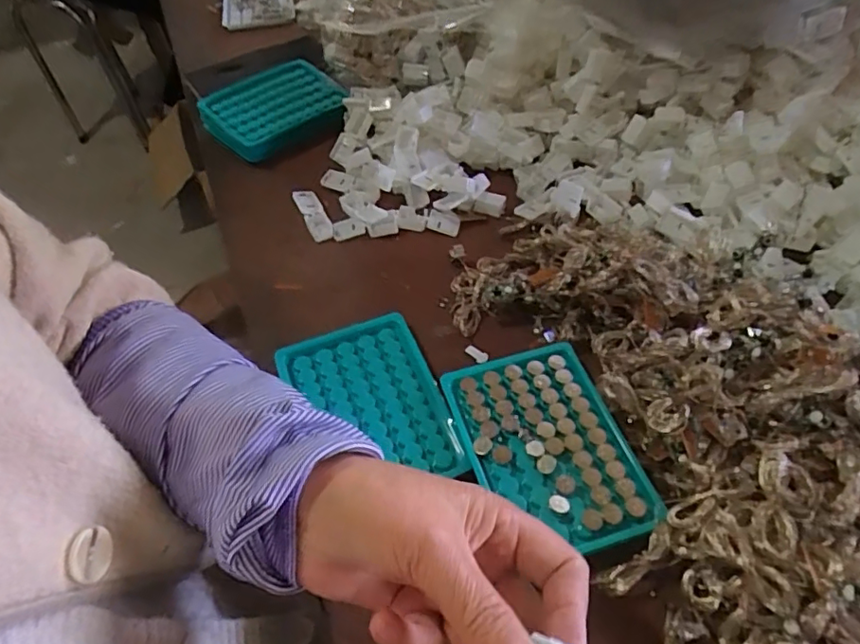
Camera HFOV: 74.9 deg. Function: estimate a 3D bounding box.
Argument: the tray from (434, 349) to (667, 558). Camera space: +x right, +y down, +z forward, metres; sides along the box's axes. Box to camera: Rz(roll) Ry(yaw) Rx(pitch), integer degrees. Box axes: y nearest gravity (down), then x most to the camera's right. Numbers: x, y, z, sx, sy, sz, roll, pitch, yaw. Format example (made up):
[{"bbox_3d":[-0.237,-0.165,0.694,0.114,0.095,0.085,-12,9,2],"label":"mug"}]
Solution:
[{"bbox_3d":[0.072,0.075,0.348,0.092,0.013,0.131,-17,52,-8],"label":"tray"}]

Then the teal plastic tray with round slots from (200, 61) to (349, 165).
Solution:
[{"bbox_3d":[-0.165,-0.226,0.587,0.130,0.028,0.107,-34,57,-20],"label":"teal plastic tray with round slots"}]

